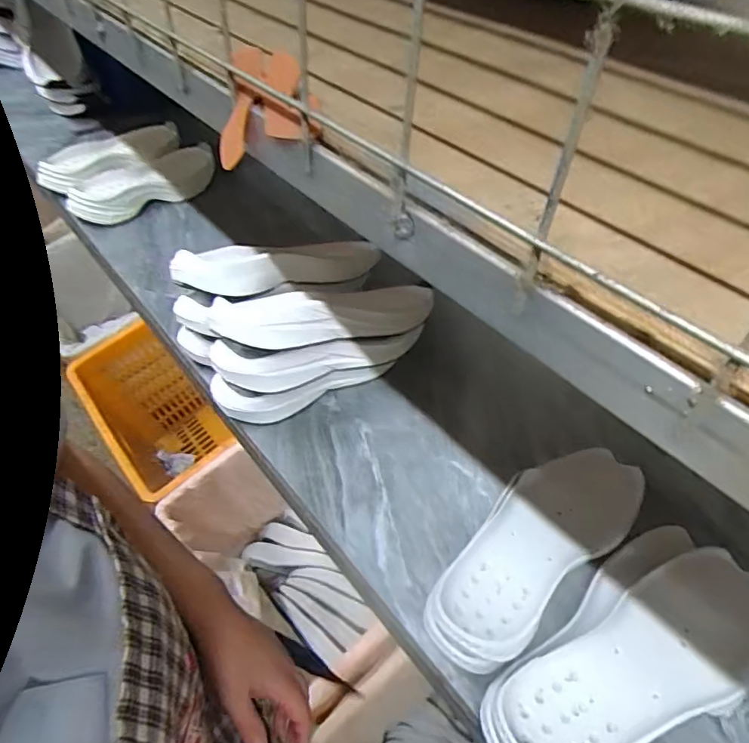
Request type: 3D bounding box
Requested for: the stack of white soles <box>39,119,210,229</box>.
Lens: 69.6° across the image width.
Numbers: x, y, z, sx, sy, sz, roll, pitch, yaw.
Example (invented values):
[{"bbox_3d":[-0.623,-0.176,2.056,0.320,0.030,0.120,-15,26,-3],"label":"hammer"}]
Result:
[{"bbox_3d":[-0.449,-0.370,0.975,0.272,0.050,0.280,-30,55,-29],"label":"stack of white soles"}]

